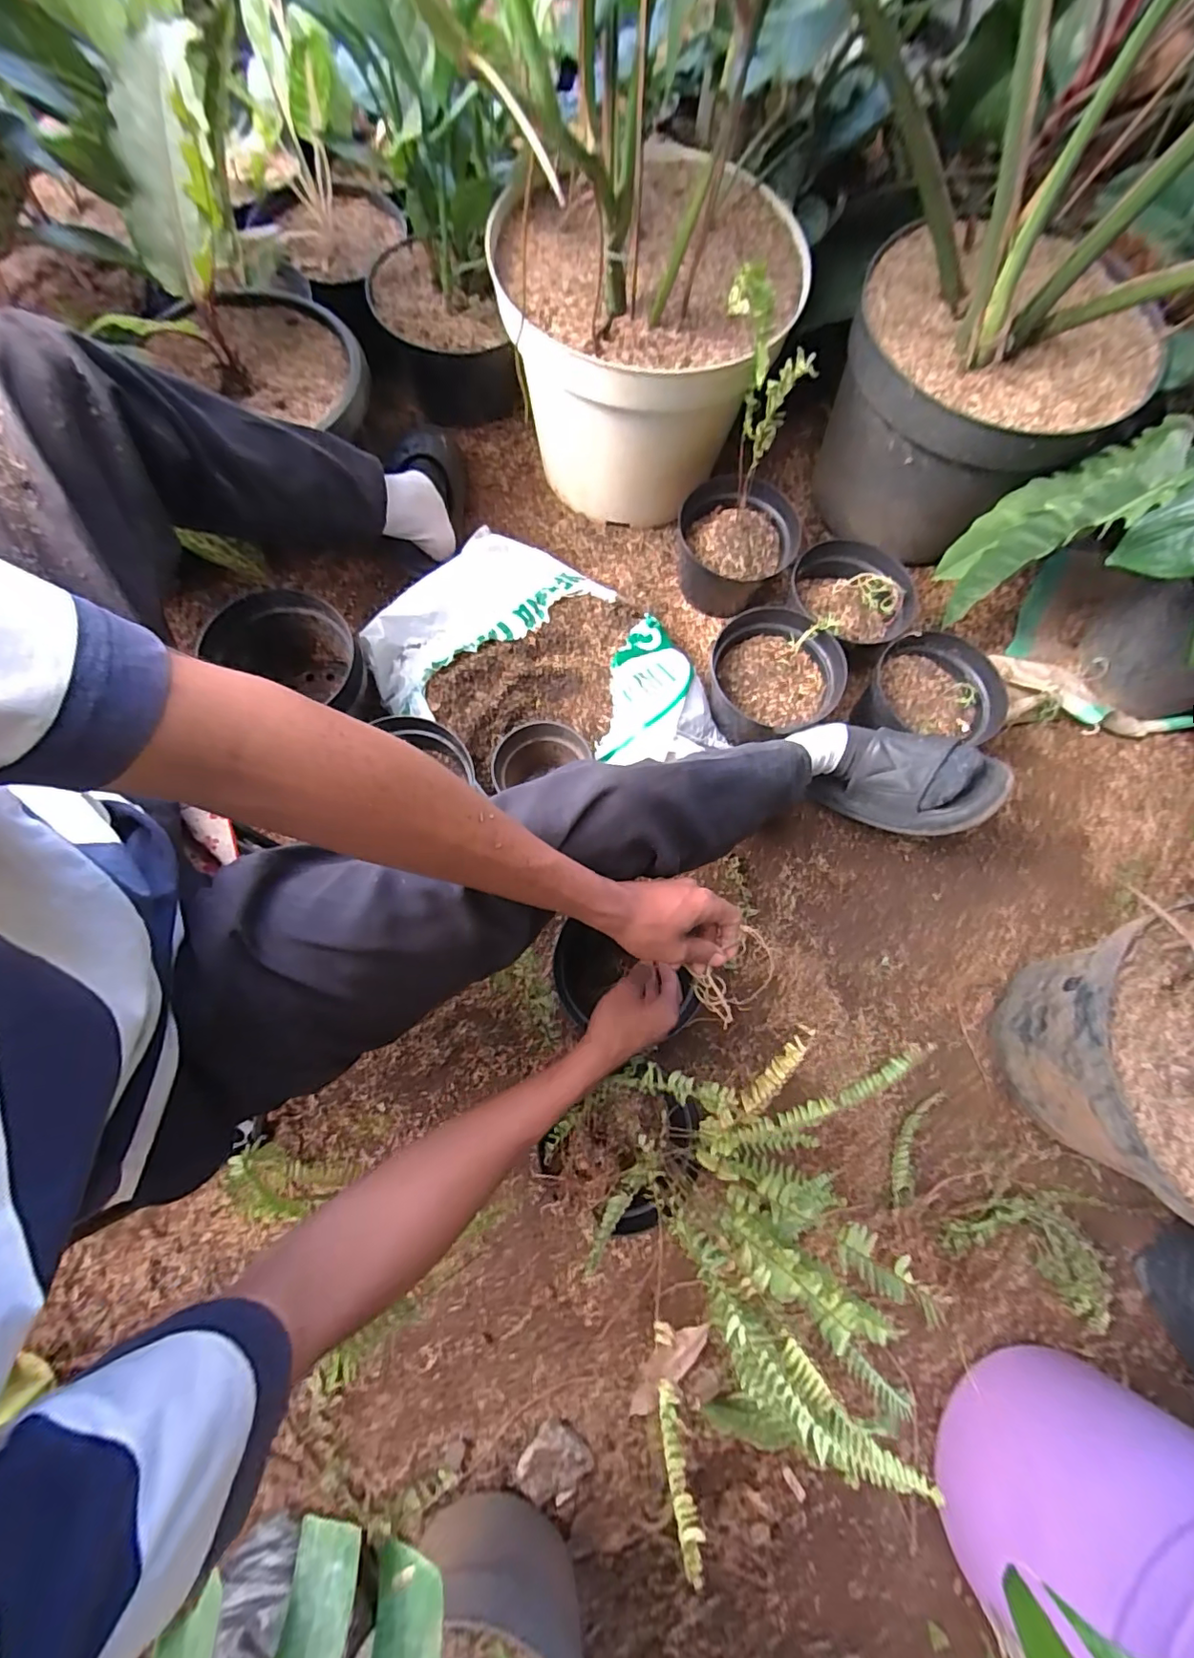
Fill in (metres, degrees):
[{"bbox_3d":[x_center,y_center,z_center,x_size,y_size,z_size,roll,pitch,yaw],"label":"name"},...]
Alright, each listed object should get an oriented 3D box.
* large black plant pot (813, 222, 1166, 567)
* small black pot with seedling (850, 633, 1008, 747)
[{"bbox_3d":[0.497,-0.583,0.782,0.307,0.265,0.318,1,75,-2],"label":"large black plant pot"},{"bbox_3d":[0.461,-0.176,0.787,0.178,0.112,0.161,9,75,1],"label":"small black pot with seedling"}]

